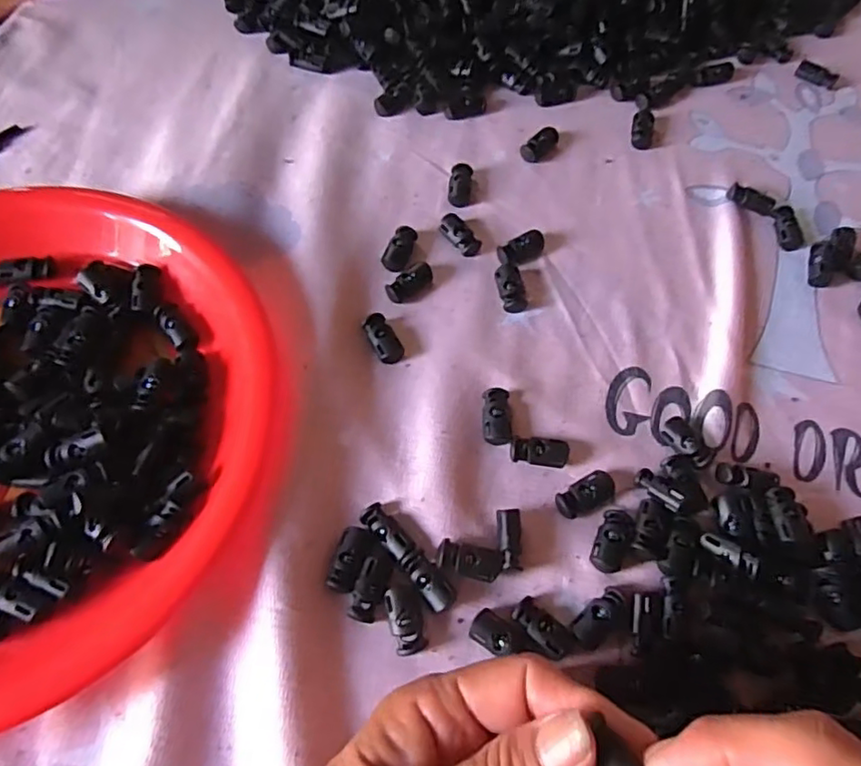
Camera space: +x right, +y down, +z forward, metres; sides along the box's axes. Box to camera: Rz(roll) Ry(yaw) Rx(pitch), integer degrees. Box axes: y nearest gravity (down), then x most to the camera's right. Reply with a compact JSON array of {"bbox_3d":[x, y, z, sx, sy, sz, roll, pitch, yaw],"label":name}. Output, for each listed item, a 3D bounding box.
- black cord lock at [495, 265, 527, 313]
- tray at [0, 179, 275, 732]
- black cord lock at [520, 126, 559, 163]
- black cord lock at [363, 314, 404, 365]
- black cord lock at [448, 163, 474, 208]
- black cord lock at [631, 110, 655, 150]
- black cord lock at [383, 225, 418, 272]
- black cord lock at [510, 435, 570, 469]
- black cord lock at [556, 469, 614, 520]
[{"bbox_3d":[0.045,-0.053,0.335,0.013,0.008,0.029,-10,65,-6],"label":"black cord lock"},{"bbox_3d":[-0.203,0.015,0.276,0.248,0.025,0.252,1,64,-1],"label":"tray"},{"bbox_3d":[0.071,-0.154,0.387,0.014,0.008,0.029,40,69,16],"label":"black cord lock"},{"bbox_3d":[-0.025,-0.023,0.316,0.014,0.006,0.029,-25,68,-13],"label":"black cord lock"},{"bbox_3d":[0.018,-0.121,0.367,0.014,0.008,0.029,7,64,2],"label":"black cord lock"},{"bbox_3d":[0.141,-0.169,0.397,0.014,0.007,0.032,13,65,5],"label":"black cord lock"},{"bbox_3d":[-0.018,-0.077,0.344,0.014,0.006,0.029,16,65,6],"label":"black cord lock"},{"bbox_3d":[0.053,0.033,0.291,0.028,0.009,0.012,6,64,1],"label":"black cord lock"},{"bbox_3d":[0.073,0.053,0.283,0.029,0.007,0.014,-25,67,-13],"label":"black cord lock"}]

